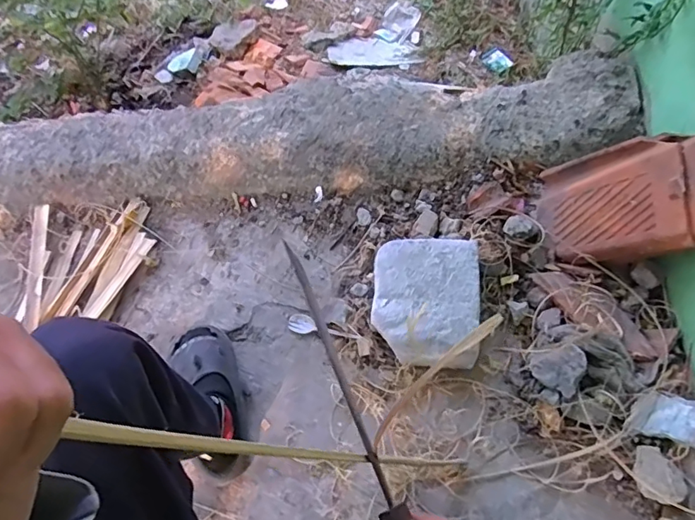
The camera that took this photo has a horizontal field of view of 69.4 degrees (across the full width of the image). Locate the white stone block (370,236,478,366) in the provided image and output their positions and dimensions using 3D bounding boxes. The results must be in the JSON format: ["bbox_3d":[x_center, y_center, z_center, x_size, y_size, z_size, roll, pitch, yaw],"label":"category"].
[{"bbox_3d":[0.145,0.080,0.941,0.186,0.085,0.226,3,64,5],"label":"white stone block"}]

